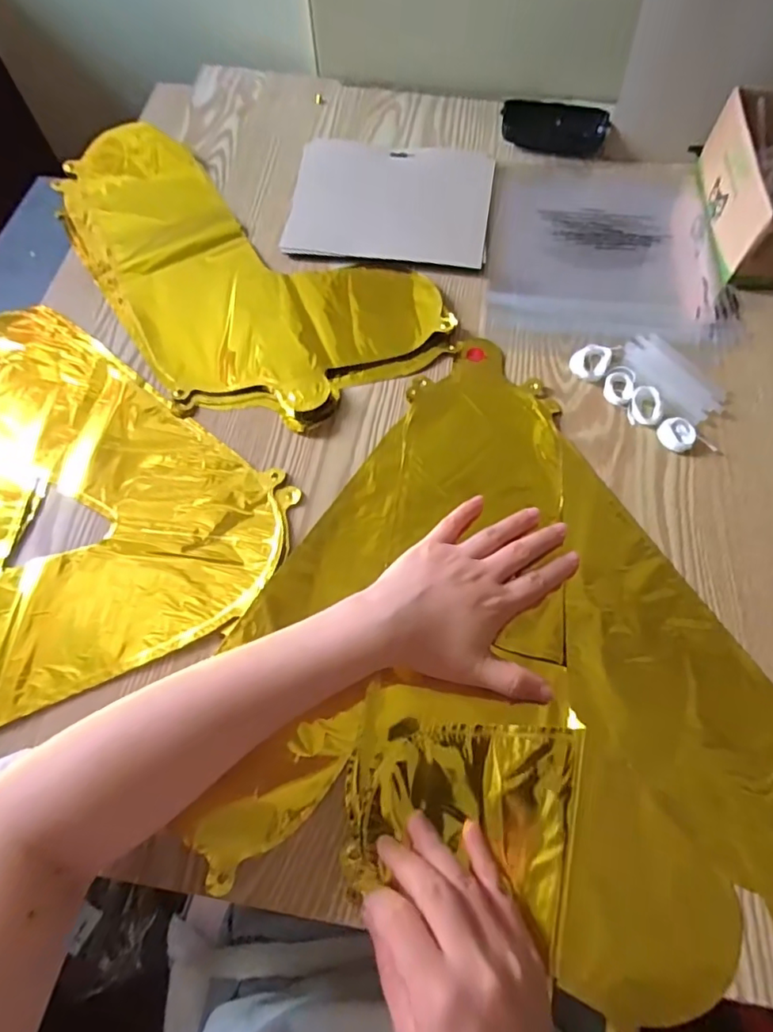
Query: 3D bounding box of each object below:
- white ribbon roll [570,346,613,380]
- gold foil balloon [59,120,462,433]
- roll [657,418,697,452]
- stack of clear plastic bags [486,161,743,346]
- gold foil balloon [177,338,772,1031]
[{"bbox_3d":[0.171,-0.129,0.455,0.030,0.007,0.033,0,64,1],"label":"white ribbon roll"},{"bbox_3d":[-0.153,-0.256,0.519,0.232,0.010,0.431,-32,68,-14],"label":"gold foil balloon"},{"bbox_3d":[0.225,-0.064,0.422,0.025,0.007,0.029,18,66,10],"label":"roll"},{"bbox_3d":[0.209,-0.267,0.525,0.212,0.011,0.246,6,65,4],"label":"stack of clear plastic bags"},{"bbox_3d":[0.106,0.063,0.368,0.361,0.013,0.393,15,66,8],"label":"gold foil balloon"}]

